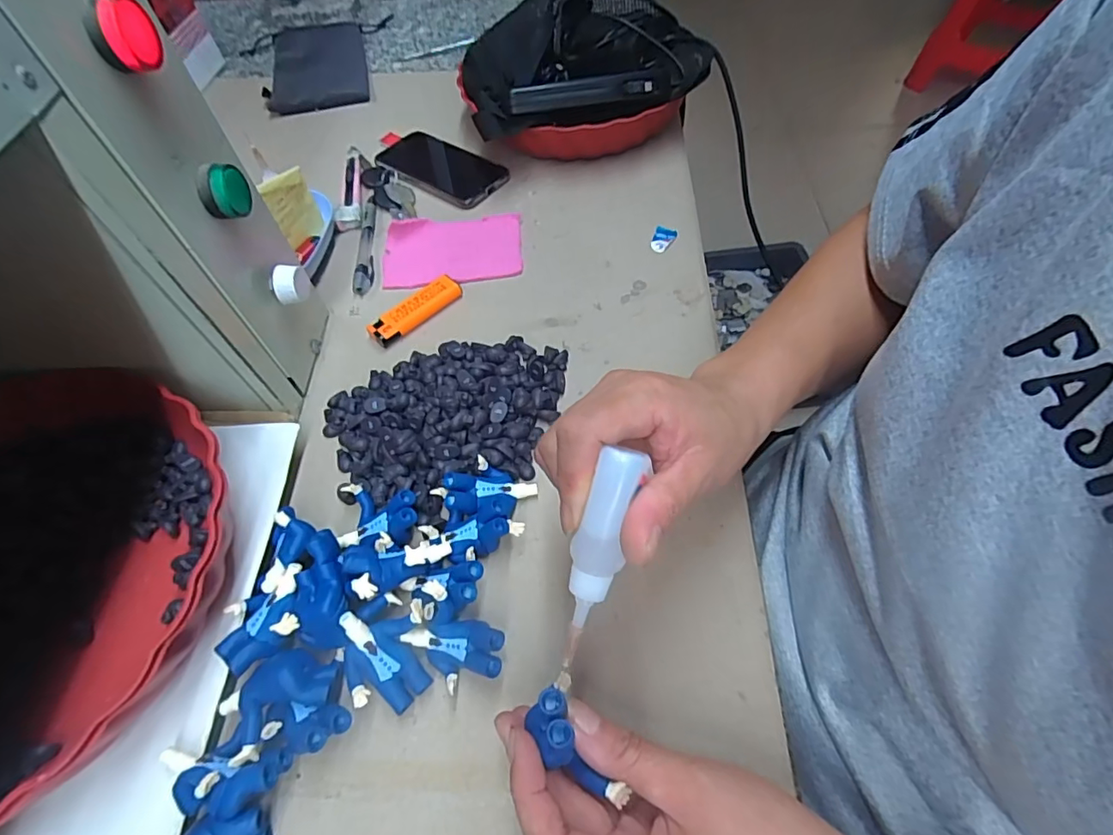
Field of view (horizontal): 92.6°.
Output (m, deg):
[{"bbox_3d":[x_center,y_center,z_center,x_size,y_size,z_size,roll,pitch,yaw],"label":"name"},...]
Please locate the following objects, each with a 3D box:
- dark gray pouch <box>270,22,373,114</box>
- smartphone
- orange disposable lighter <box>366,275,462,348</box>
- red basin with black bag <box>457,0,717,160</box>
[{"bbox_3d":[-0.306,-0.459,0.686,0.114,0.014,0.230,-15,57,-5],"label":"dark gray pouch"},{"bbox_3d":[-0.122,-0.255,0.538,0.152,0.005,0.079,32,64,23],"label":"smartphone"},{"bbox_3d":[-0.112,-0.086,0.428,0.080,0.012,0.022,-40,62,-20],"label":"orange disposable lighter"},{"bbox_3d":[0.029,-0.353,0.546,0.249,0.085,0.208,-13,57,-5],"label":"red basin with black bag"}]

